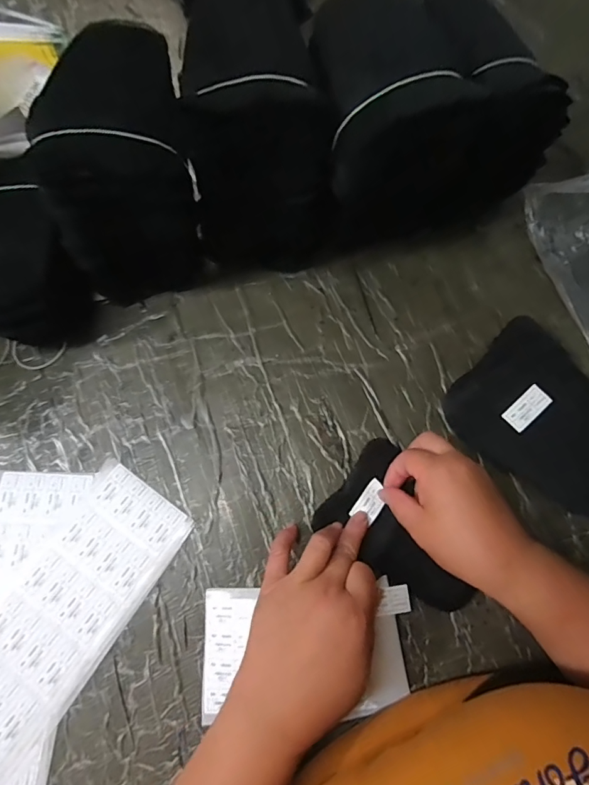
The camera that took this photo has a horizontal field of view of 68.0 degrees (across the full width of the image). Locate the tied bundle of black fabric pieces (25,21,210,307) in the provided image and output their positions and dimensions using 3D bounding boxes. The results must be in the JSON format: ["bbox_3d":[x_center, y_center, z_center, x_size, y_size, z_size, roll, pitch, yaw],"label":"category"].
[{"bbox_3d":[-0.147,-0.183,0.390,0.125,0.178,0.138,-14,71,-3],"label":"tied bundle of black fabric pieces"}]

